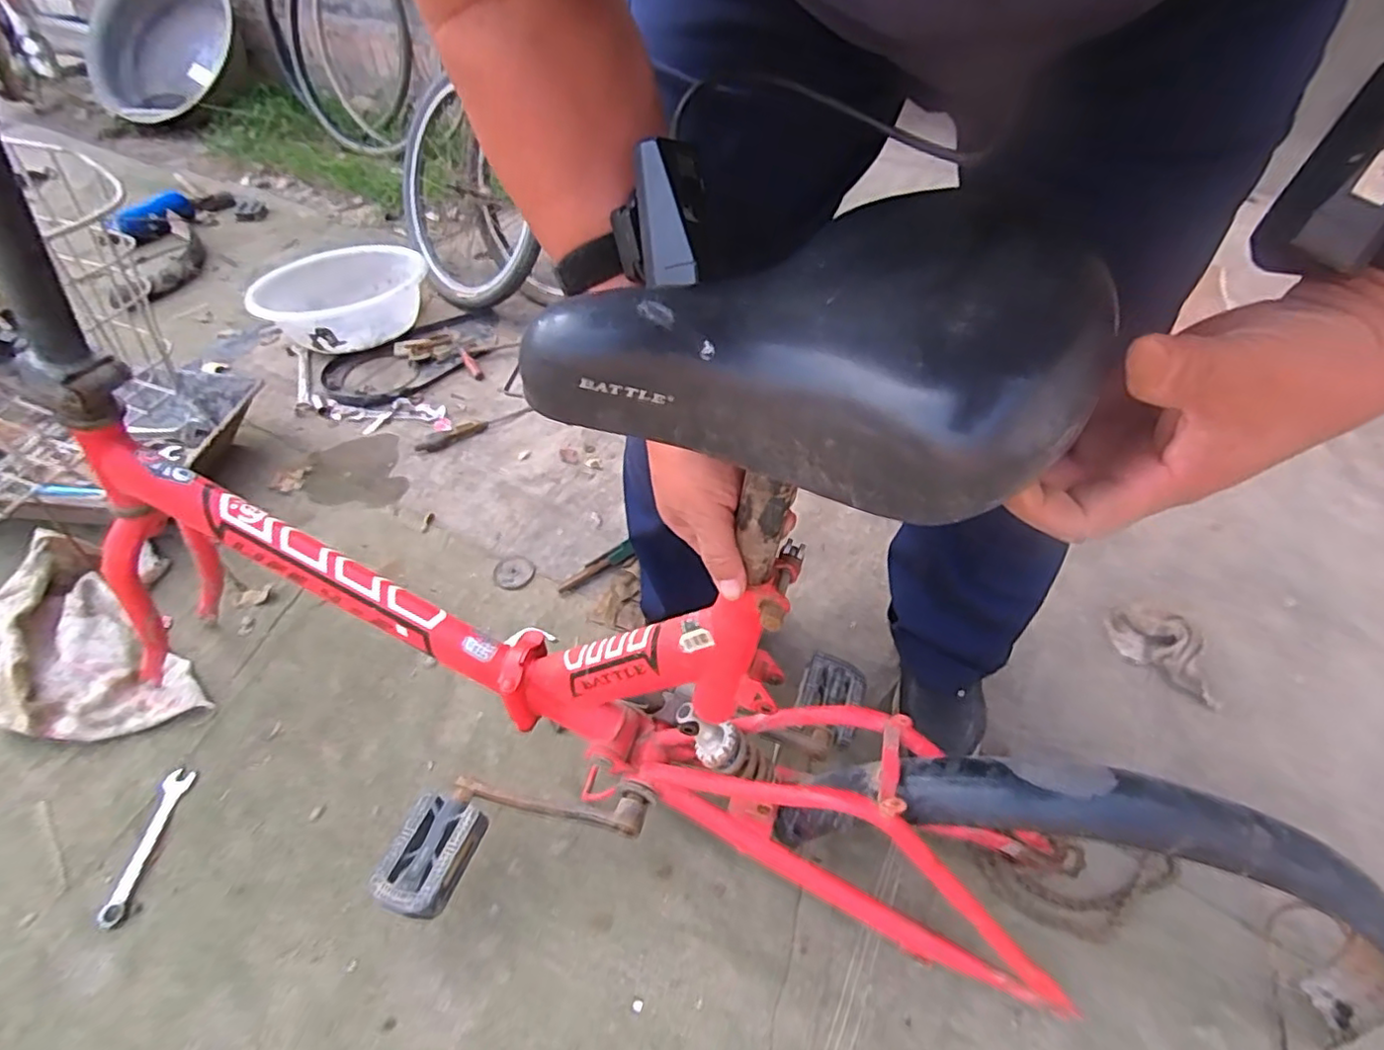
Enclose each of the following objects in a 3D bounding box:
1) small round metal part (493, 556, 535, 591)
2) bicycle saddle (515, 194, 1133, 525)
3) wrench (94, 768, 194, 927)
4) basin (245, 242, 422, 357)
[{"bbox_3d":[-0.259,0.070,0.910,0.057,0.007,0.056,0,47,0],"label":"small round metal part"},{"bbox_3d":[0.045,-0.078,0.262,0.207,0.084,0.105,18,50,15],"label":"bicycle saddle"},{"bbox_3d":[-0.571,0.330,0.652,0.031,0.015,0.152,-1,47,-2],"label":"wrench"},{"bbox_3d":[-0.724,-0.472,1.321,0.331,0.110,0.279,-32,55,-26],"label":"basin"}]

